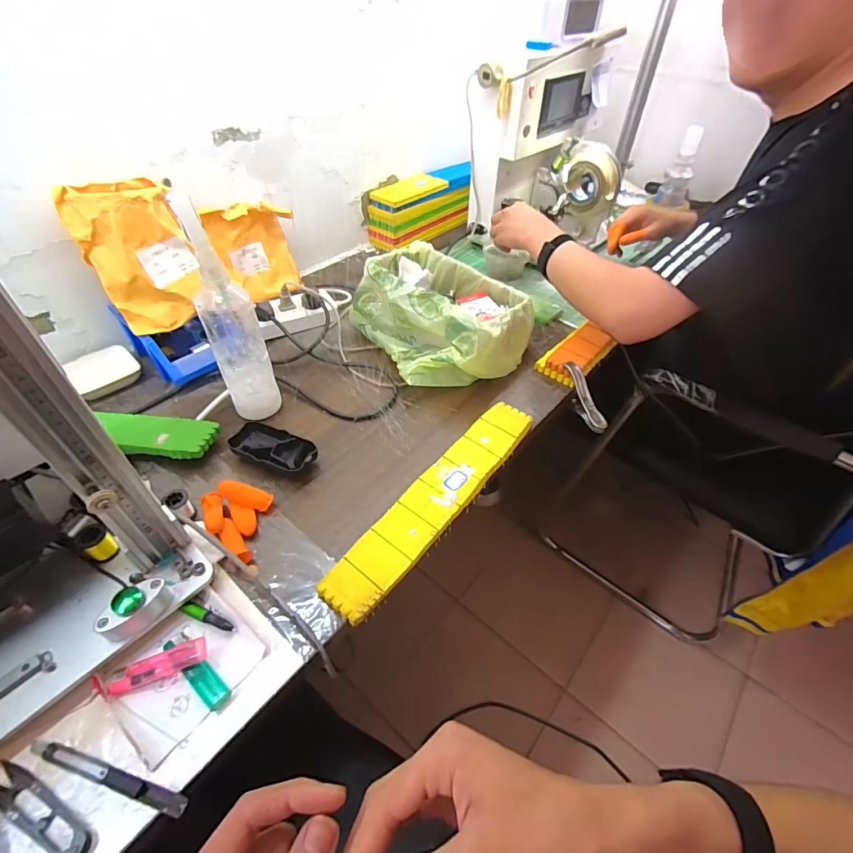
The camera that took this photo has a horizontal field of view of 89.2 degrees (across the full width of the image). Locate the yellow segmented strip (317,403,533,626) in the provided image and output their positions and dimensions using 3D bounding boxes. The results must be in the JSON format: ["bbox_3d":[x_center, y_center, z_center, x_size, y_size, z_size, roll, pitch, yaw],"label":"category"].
[{"bbox_3d":[0.020,0.081,0.522,0.063,0.018,0.349,30,52,25],"label":"yellow segmented strip"}]

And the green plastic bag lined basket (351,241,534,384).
[{"bbox_3d":[0.020,-0.179,0.697,0.208,0.106,0.266,-25,52,-23],"label":"green plastic bag lined basket"}]

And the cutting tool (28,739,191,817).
[{"bbox_3d":[-0.250,0.271,0.335,0.143,0.014,0.011,13,47,11],"label":"cutting tool"}]

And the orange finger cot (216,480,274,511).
[{"bbox_3d":[-0.208,0.079,0.499,0.059,0.014,0.022,23,44,-15],"label":"orange finger cot"}]

